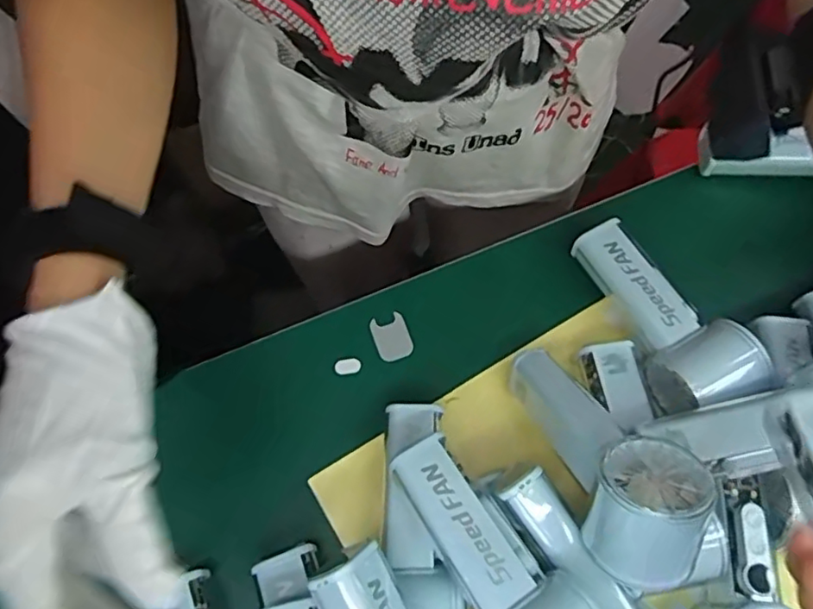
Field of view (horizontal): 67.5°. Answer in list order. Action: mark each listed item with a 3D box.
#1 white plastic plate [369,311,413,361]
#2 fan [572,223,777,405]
[{"bbox_3d":[-0.011,0.024,0.446,0.025,0.004,0.035,-18,73,-6],"label":"white plastic plate"},{"bbox_3d":[0.181,0.001,0.426,0.074,0.050,0.144,-20,74,-7],"label":"fan"}]

